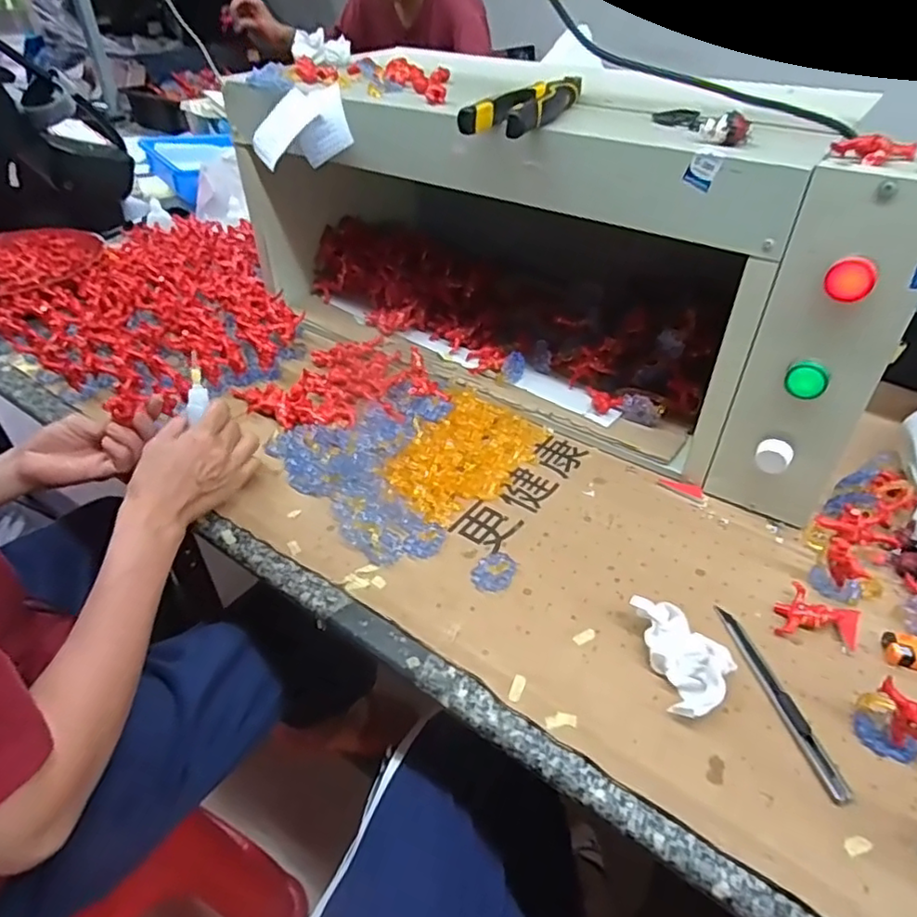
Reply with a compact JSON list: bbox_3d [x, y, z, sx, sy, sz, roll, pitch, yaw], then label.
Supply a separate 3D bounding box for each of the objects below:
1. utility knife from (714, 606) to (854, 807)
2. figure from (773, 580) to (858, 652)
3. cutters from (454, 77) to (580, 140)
[{"bbox_3d":[0.207,0.152,0.398,0.013,0.005,0.137,-7,41,-8],"label":"utility knife"},{"bbox_3d":[0.260,0.115,0.442,0.053,0.011,0.044,14,43,16],"label":"figure"},{"bbox_3d":[0.058,-0.291,0.495,0.050,0.023,0.169,17,44,19],"label":"cutters"}]

